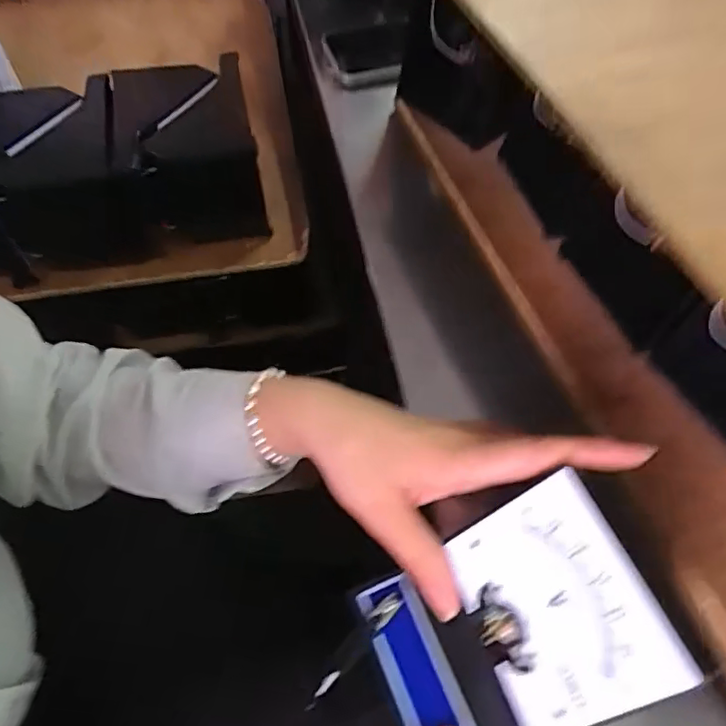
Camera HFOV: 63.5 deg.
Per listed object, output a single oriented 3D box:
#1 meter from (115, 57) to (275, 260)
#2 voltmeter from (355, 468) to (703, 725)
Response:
[{"bbox_3d":[-0.148,-0.183,0.502,0.105,0.092,0.129,-11,60,-8],"label":"meter"},{"bbox_3d":[0.061,0.120,0.262,0.102,0.076,0.090,-19,62,-12],"label":"voltmeter"}]

